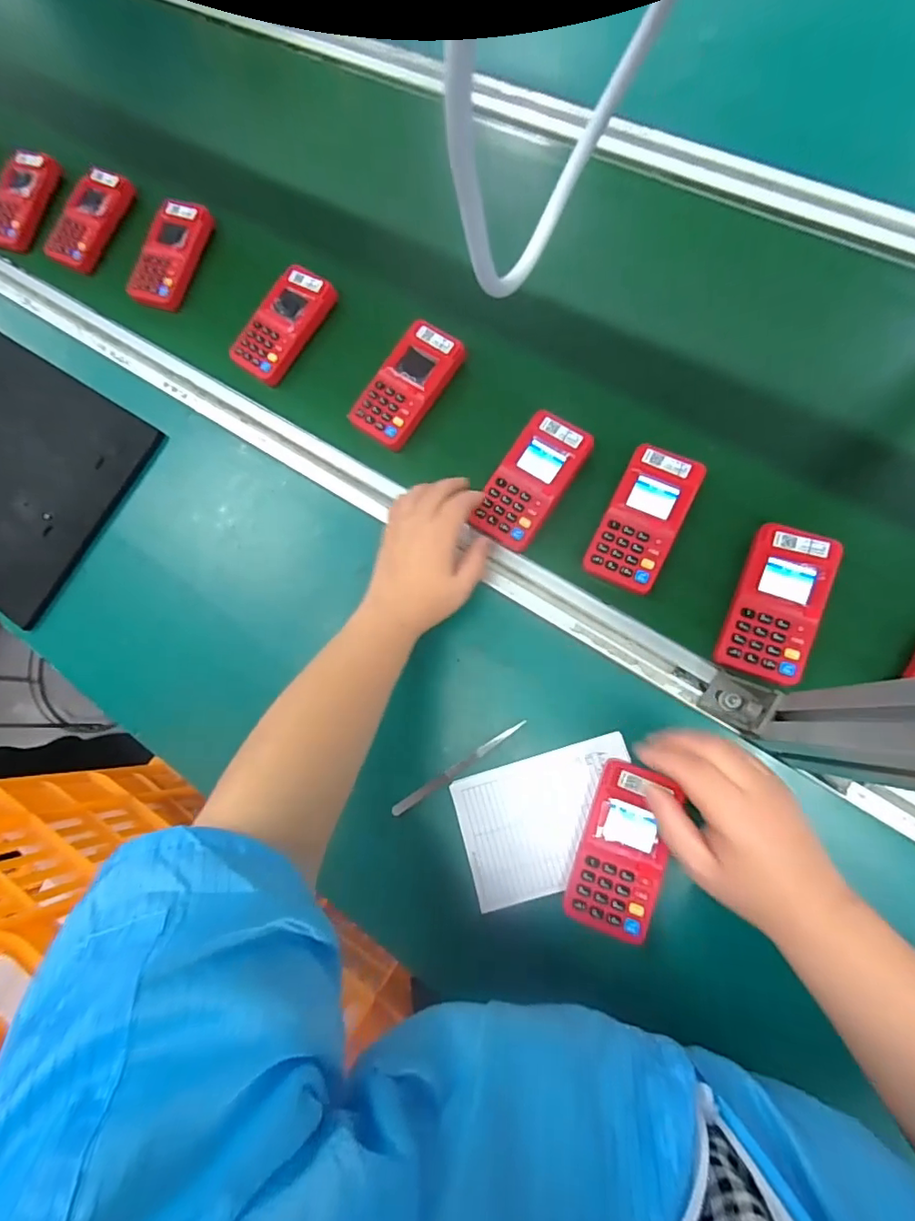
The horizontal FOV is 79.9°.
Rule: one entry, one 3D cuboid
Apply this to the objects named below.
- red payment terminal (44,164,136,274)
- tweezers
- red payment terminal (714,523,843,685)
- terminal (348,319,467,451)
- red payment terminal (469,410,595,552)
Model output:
[{"bbox_3d":[-0.422,-0.449,0.627,0.065,0.018,0.123,25,86,12],"label":"red payment terminal"},{"bbox_3d":[0.002,0.133,0.462,0.132,0.007,0.008,-35,77,2],"label":"tweezers"},{"bbox_3d":[0.259,-0.006,0.444,0.064,0.027,0.124,20,85,12],"label":"red payment terminal"},{"bbox_3d":[-0.050,-0.222,0.533,0.064,0.017,0.122,34,88,13],"label":"terminal"},{"bbox_3d":[0.066,-0.116,0.488,0.063,0.013,0.122,32,87,9],"label":"red payment terminal"}]

